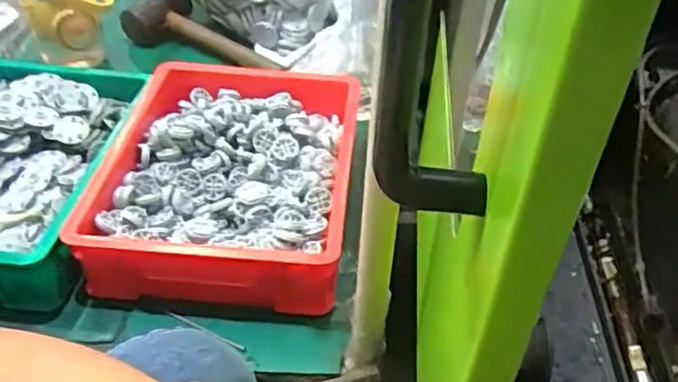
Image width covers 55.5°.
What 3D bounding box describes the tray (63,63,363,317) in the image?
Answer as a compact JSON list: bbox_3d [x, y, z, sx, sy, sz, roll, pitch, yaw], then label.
[{"bbox_3d":[-0.126,-0.039,0.744,0.282,0.086,0.363,5,40,2],"label":"tray"}]

